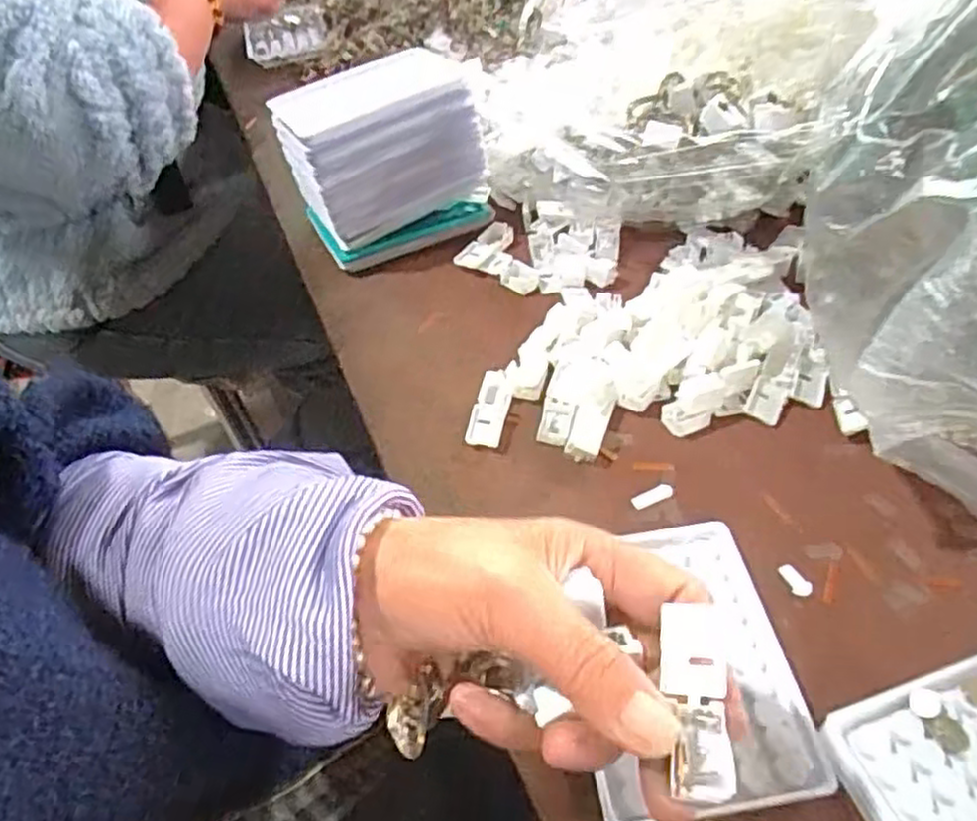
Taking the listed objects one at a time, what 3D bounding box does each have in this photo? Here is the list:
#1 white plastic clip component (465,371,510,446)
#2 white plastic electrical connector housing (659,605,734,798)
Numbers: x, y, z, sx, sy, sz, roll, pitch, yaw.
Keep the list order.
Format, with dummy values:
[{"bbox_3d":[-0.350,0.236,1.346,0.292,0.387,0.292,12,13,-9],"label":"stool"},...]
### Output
[{"bbox_3d":[0.001,-0.002,0.448,0.020,0.007,0.053,8,47,12],"label":"white plastic clip component"},{"bbox_3d":[0.063,0.089,0.223,0.019,0.013,0.054,2,56,6],"label":"white plastic electrical connector housing"}]

